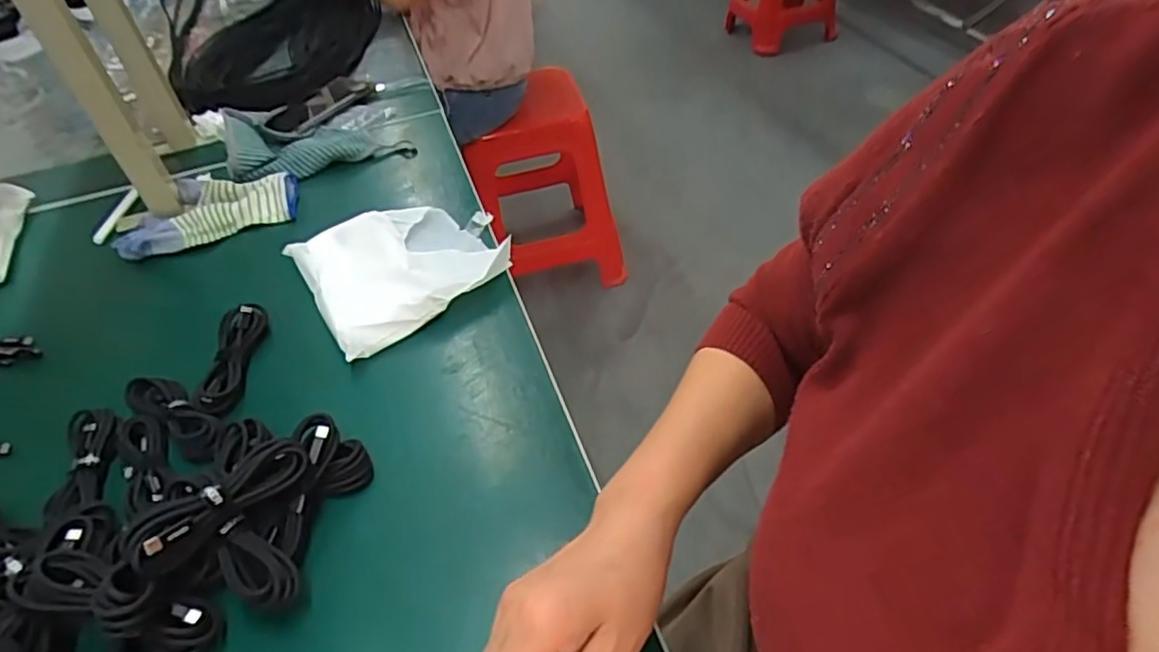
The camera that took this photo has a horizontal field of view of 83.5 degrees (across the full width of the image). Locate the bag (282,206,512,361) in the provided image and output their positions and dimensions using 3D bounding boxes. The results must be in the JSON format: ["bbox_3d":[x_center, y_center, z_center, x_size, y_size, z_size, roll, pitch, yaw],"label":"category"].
[{"bbox_3d":[-0.163,-0.064,0.618,0.182,0.037,0.181,-28,48,-19],"label":"bag"}]

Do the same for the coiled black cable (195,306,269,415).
[{"bbox_3d":[-0.294,0.025,0.547,0.031,0.022,0.117,-8,44,1],"label":"coiled black cable"}]

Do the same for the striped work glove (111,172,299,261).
[{"bbox_3d":[-0.407,-0.124,0.711,0.189,0.033,0.094,-19,45,-11],"label":"striped work glove"}]

